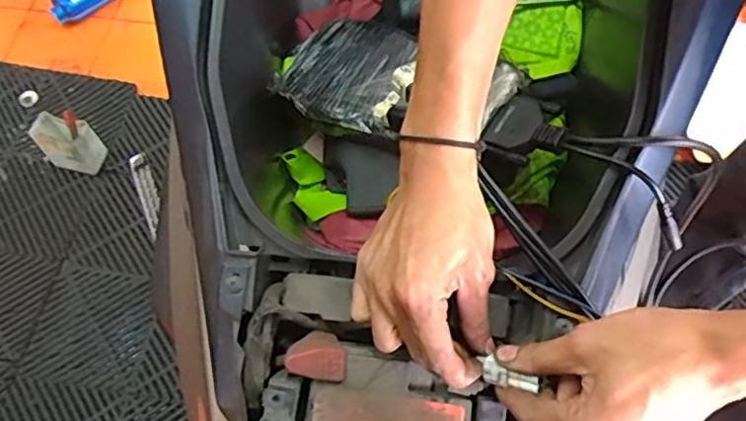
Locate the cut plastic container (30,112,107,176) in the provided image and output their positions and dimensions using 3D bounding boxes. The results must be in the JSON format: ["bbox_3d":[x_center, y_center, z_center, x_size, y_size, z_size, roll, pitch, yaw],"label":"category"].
[{"bbox_3d":[-0.589,-0.127,1.219,0.124,0.113,0.071,15,65,8],"label":"cut plastic container"}]

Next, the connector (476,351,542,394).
[{"bbox_3d":[0.083,0.102,0.392,0.041,0.011,0.015,15,66,33],"label":"connector"}]

